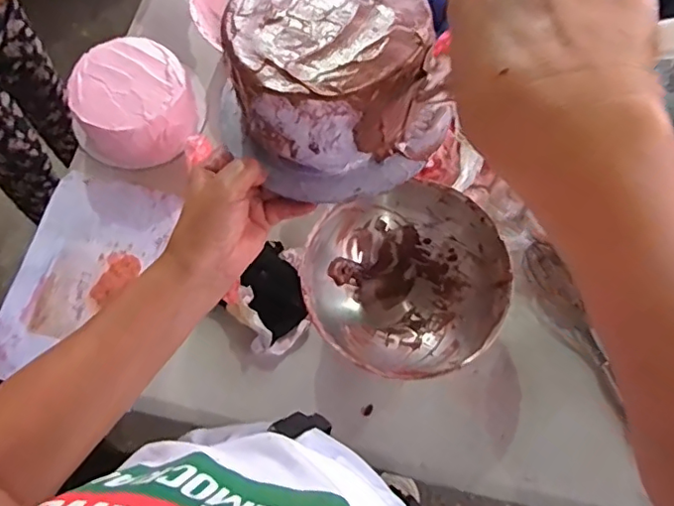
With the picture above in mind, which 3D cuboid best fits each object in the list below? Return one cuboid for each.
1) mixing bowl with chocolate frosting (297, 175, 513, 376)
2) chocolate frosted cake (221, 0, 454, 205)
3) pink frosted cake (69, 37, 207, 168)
[{"bbox_3d":[0.083,0.041,0.704,0.231,0.093,0.225,0,69,1],"label":"mixing bowl with chocolate frosting"},{"bbox_3d":[-0.013,-0.134,0.442,0.151,0.096,0.168,-19,70,-7],"label":"chocolate frosted cake"},{"bbox_3d":[-0.278,-0.209,0.797,0.166,0.099,0.162,0,69,1],"label":"pink frosted cake"}]

